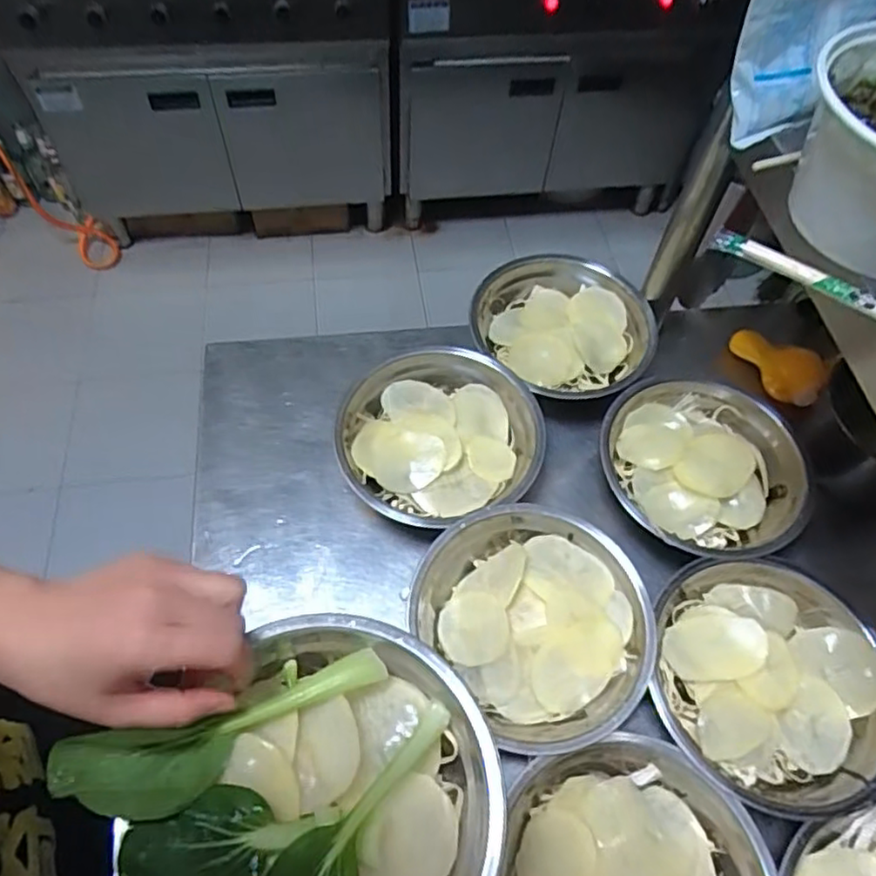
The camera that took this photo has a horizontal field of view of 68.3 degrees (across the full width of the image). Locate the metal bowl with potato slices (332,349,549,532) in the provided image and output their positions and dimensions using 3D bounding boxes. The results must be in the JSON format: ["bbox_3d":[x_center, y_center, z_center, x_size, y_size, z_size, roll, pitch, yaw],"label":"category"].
[{"bbox_3d":[0.003,-0.001,0.621,0.191,0.061,0.179,1,58,-1],"label":"metal bowl with potato slices"}]

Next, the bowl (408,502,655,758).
[{"bbox_3d":[0.084,0.149,0.541,0.174,0.048,0.186,1,58,-1],"label":"bowl"}]

